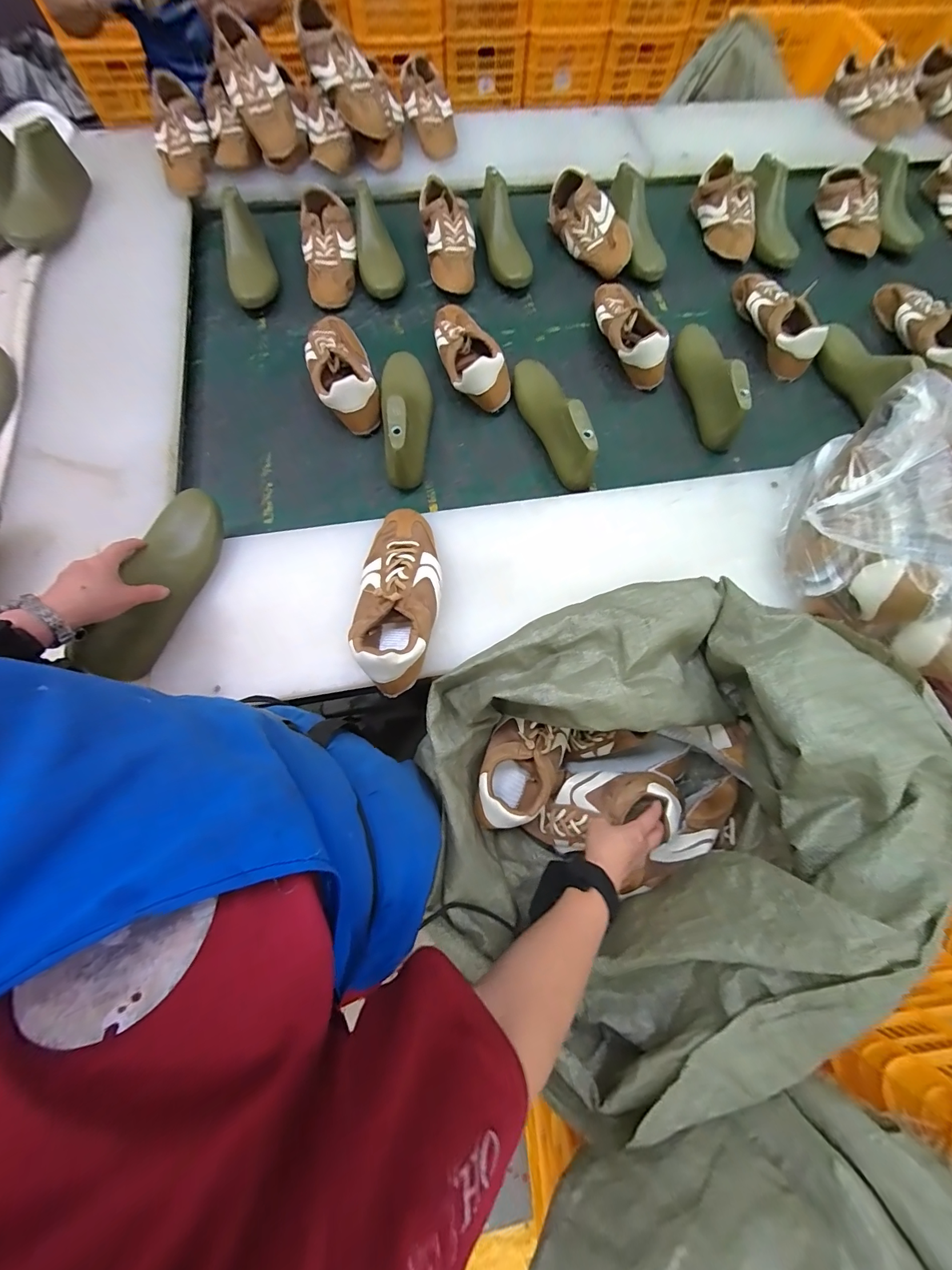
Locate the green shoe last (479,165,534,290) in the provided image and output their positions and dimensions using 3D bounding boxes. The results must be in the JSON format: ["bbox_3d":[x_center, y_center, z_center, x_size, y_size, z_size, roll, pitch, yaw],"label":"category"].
[{"bbox_3d":[0.059,-0.842,0.834,0.089,0.085,0.256,-6,73,-3],"label":"green shoe last"}]

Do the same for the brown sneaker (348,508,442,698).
[{"bbox_3d":[-0.099,-0.056,0.526,0.107,0.096,0.258,7,72,1],"label":"brown sneaker"}]

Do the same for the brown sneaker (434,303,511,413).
[{"bbox_3d":[-0.017,-0.525,0.732,0.104,0.072,0.258,-17,73,-6],"label":"brown sneaker"}]

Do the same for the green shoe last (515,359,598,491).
[{"bbox_3d":[0.136,-0.356,0.667,0.070,0.084,0.237,-23,74,-8],"label":"green shoe last"}]

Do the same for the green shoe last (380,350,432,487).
[{"bbox_3d":[-0.114,-0.371,0.666,0.080,0.098,0.233,-6,73,-3],"label":"green shoe last"}]

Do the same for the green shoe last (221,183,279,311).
[{"bbox_3d":[-0.443,-0.743,0.783,0.083,0.063,0.245,-15,73,-6],"label":"green shoe last"}]

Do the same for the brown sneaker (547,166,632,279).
[{"bbox_3d":[0.250,-0.872,0.861,0.103,0.070,0.253,-29,75,-9],"label":"brown sneaker"}]

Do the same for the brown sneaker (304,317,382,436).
[{"bbox_3d":[-0.233,-0.457,0.695,0.104,0.073,0.226,-16,73,-6],"label":"brown sneaker"}]

